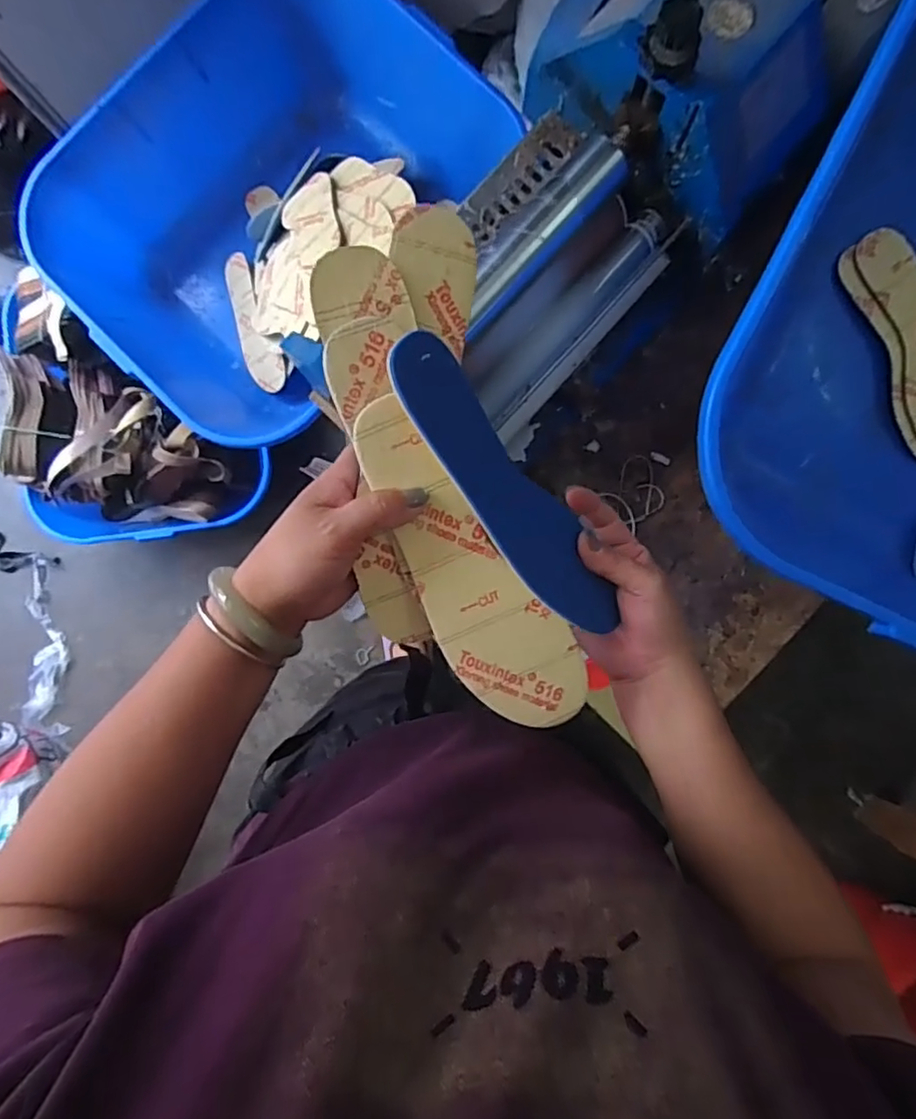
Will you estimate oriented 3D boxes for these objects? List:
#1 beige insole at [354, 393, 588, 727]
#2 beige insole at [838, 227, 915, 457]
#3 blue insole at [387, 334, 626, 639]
[{"bbox_3d":[0.007,0.011,0.366,0.069,0.007,0.225,-30,103,1],"label":"beige insole"},{"bbox_3d":[0.456,-0.213,0.589,0.083,0.012,0.228,-27,98,5],"label":"beige insole"},{"bbox_3d":[0.033,-0.038,0.375,0.222,0.013,0.059,49,67,-21],"label":"blue insole"}]

